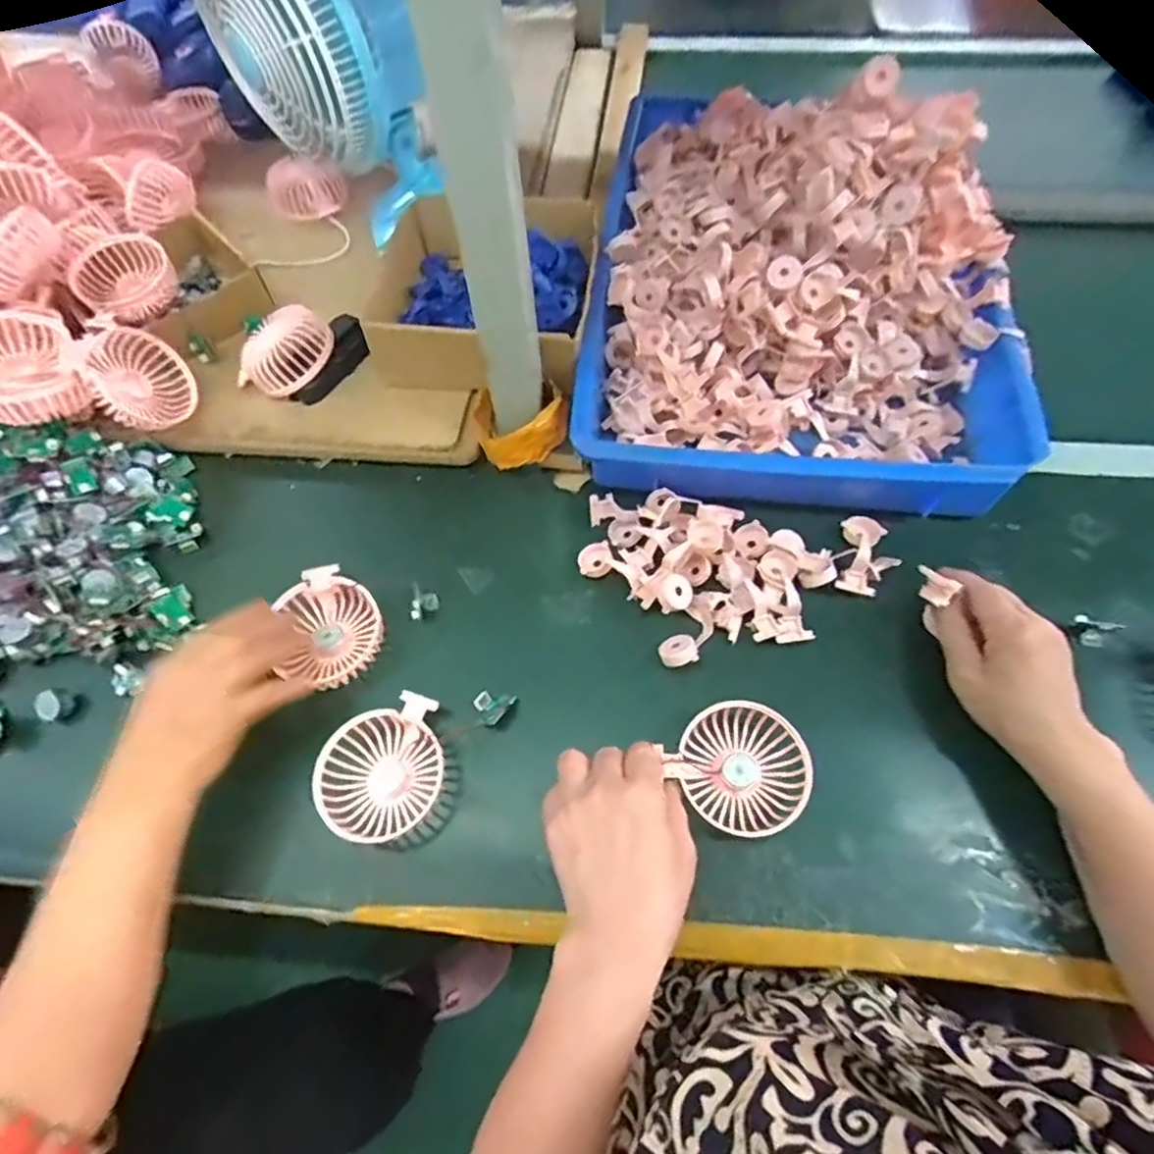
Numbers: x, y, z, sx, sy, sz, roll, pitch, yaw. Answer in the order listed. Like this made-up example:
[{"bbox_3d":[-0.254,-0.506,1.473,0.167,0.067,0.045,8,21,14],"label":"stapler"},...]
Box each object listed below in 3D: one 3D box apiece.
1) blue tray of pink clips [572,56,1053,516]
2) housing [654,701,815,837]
[{"bbox_3d":[0.208,-0.316,0.586,0.372,0.169,0.496,5,62,5],"label":"blue tray of pink clips"},{"bbox_3d":[0.116,0.136,0.448,0.083,0.034,0.087,-32,65,-14],"label":"housing"}]

